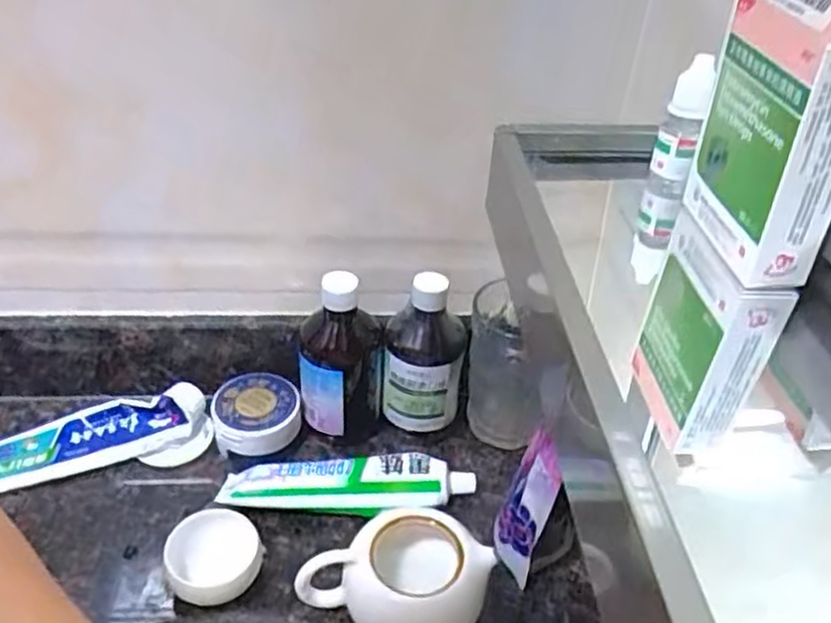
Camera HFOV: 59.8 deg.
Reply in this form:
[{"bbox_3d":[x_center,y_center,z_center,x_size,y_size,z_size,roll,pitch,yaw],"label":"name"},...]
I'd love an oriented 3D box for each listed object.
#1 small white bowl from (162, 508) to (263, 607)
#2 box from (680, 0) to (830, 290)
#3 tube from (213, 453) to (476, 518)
[{"bbox_3d":[-0.131,0.165,0.476,0.058,0.035,0.055,2,38,-2],"label":"small white bowl"},{"bbox_3d":[0.130,-0.071,0.260,0.025,0.105,0.066,0,37,-8],"label":"box"},{"bbox_3d":[-0.050,0.129,0.532,0.182,0.028,0.035,-1,38,-6],"label":"tube"}]

